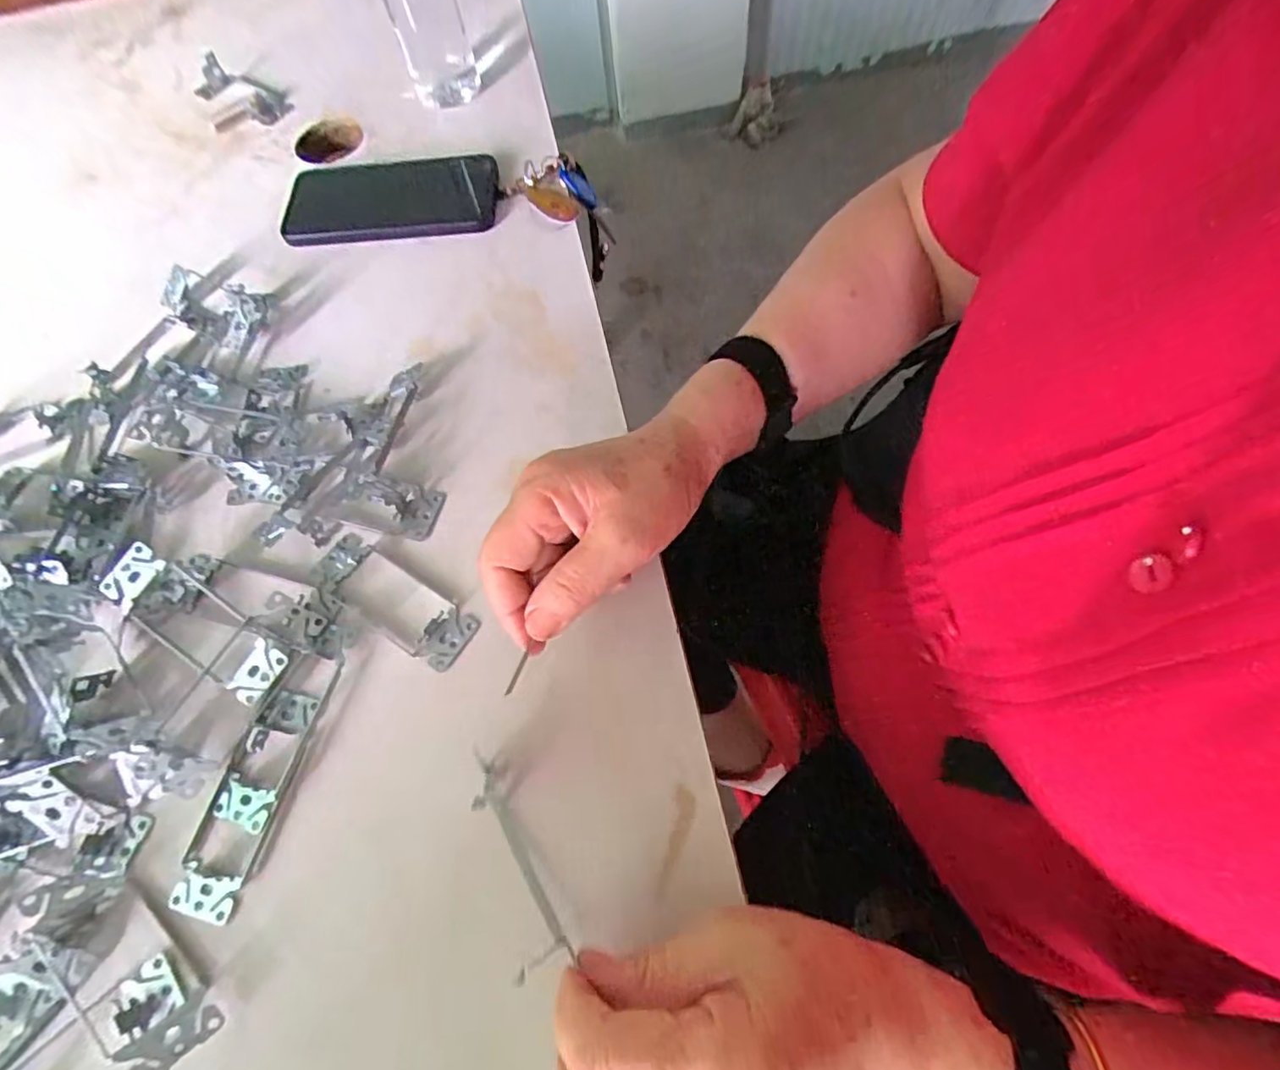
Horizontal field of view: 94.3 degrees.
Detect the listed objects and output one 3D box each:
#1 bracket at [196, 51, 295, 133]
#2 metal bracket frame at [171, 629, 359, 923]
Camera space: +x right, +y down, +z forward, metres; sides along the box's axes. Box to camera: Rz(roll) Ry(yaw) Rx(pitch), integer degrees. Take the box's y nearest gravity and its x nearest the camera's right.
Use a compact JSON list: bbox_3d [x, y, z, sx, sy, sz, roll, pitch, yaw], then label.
[{"bbox_3d":[-0.370,-0.404,0.542,0.064,0.029,0.099,-39,69,-14],"label":"bracket"},{"bbox_3d":[-0.193,0.113,0.302,0.037,0.019,0.143,13,67,9],"label":"metal bracket frame"}]

